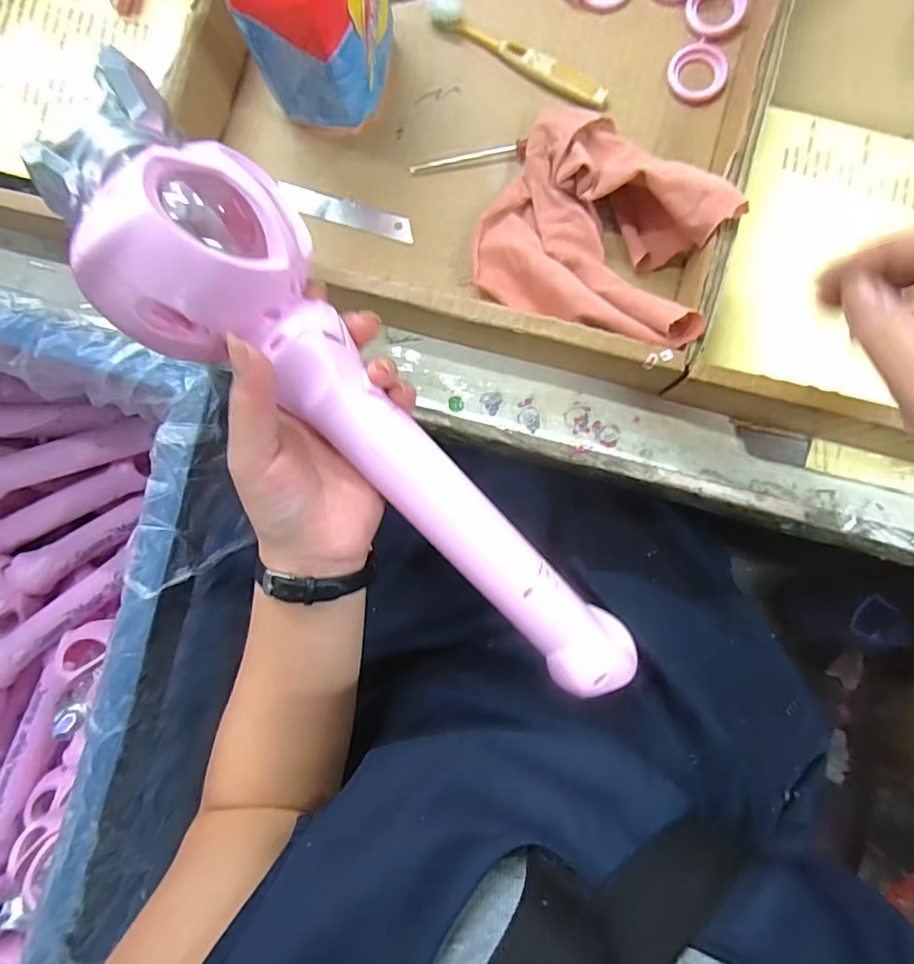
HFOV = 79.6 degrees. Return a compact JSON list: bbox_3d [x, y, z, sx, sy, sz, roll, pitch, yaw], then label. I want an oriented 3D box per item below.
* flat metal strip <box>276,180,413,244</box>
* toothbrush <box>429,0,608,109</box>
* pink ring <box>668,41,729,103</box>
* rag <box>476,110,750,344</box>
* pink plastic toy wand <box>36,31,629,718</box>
[{"bbox_3d":[-0.074,-0.183,0.374,0.092,0.007,0.019,15,79,1],"label":"flat metal strip"},{"bbox_3d":[0.041,-0.287,0.368,0.135,0.009,0.017,34,90,6],"label":"toothbrush"},{"bbox_3d":[0.159,-0.271,0.361,0.037,0.005,0.040,0,87,5],"label":"pink ring"},{"bbox_3d":[0.088,-0.159,0.333,0.136,0.061,0.135,21,89,6],"label":"rag"},{"bbox_3d":[-0.033,-0.015,0.266,0.076,0.061,0.347,-41,109,4],"label":"pink plastic toy wand"}]

